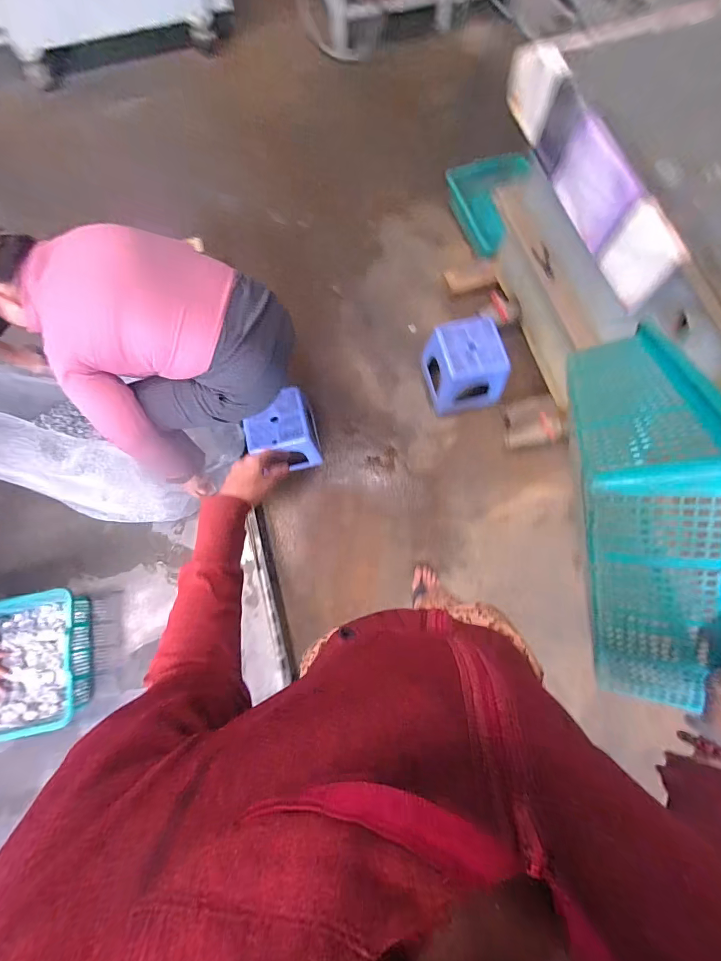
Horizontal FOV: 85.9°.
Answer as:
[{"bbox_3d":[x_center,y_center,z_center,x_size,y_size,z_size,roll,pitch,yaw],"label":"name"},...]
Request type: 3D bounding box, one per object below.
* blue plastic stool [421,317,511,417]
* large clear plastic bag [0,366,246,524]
[{"bbox_3d":[0.382,-0.426,1.432,0.237,0.242,0.274,-14,75,-2],"label":"blue plastic stool"},{"bbox_3d":[-0.938,-0.131,1.182,0.995,0.359,0.372,20,73,-32],"label":"large clear plastic bag"}]

